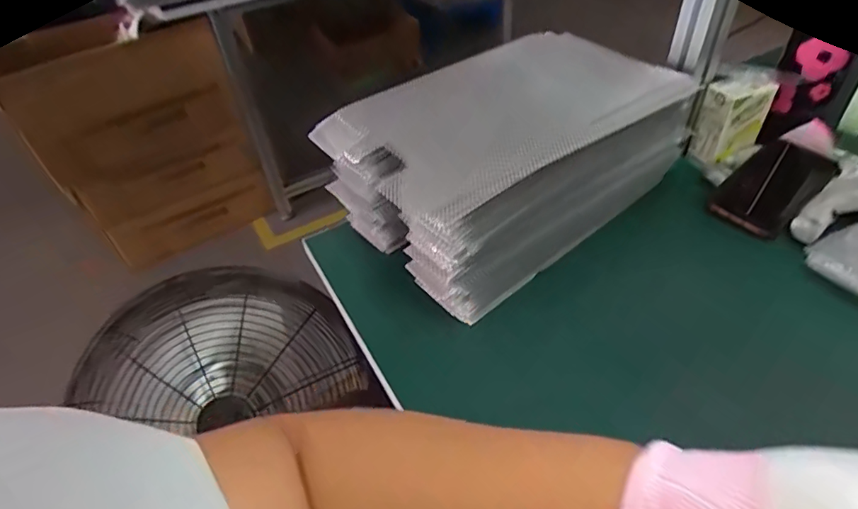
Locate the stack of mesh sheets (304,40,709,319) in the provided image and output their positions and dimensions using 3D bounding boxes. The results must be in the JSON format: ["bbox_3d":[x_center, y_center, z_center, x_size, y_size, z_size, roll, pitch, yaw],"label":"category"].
[{"bbox_3d":[0.088,-0.112,0.601,0.365,0.141,0.228,-29,50,-22],"label":"stack of mesh sheets"}]

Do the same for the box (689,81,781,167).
[{"bbox_3d":[0.369,-0.166,0.636,0.069,0.089,0.049,-16,46,-10],"label":"box"}]

